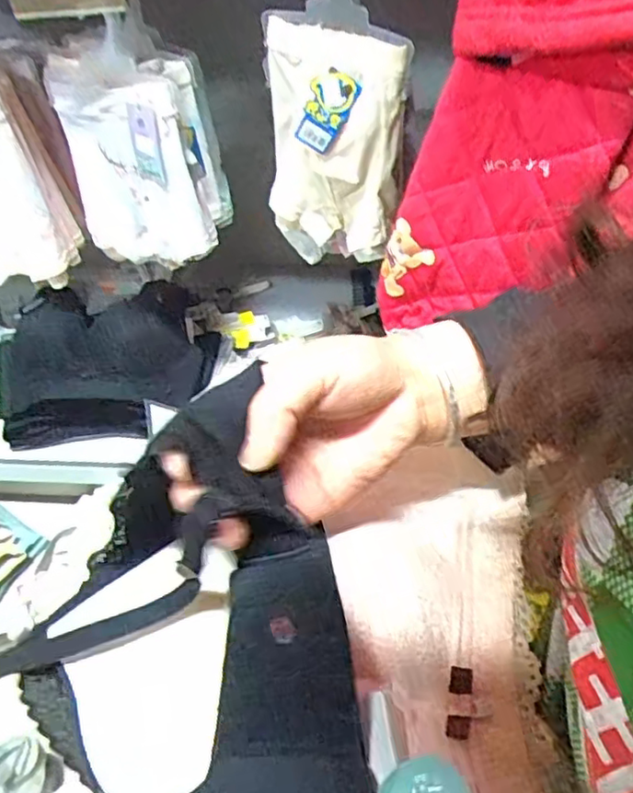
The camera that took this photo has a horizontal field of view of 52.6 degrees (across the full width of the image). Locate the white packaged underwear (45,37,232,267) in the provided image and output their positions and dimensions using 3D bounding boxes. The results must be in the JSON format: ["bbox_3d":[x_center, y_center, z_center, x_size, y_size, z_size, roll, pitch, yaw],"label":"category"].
[{"bbox_3d":[-0.189,-0.254,0.687,0.162,0.208,0.093,-11,49,-5],"label":"white packaged underwear"}]

